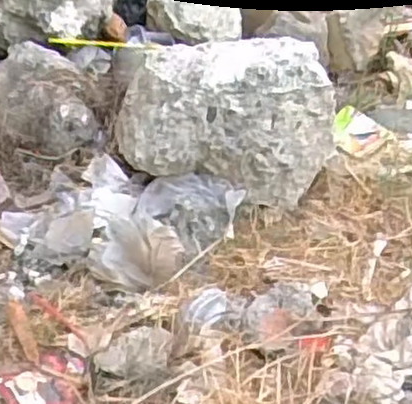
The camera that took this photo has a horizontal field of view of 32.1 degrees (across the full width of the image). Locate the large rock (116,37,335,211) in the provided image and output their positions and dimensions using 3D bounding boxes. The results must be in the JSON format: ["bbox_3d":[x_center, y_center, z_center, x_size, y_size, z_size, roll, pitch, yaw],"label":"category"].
[{"bbox_3d":[0.021,-0.146,1.145,0.360,0.205,0.204,3,43,12],"label":"large rock"}]

